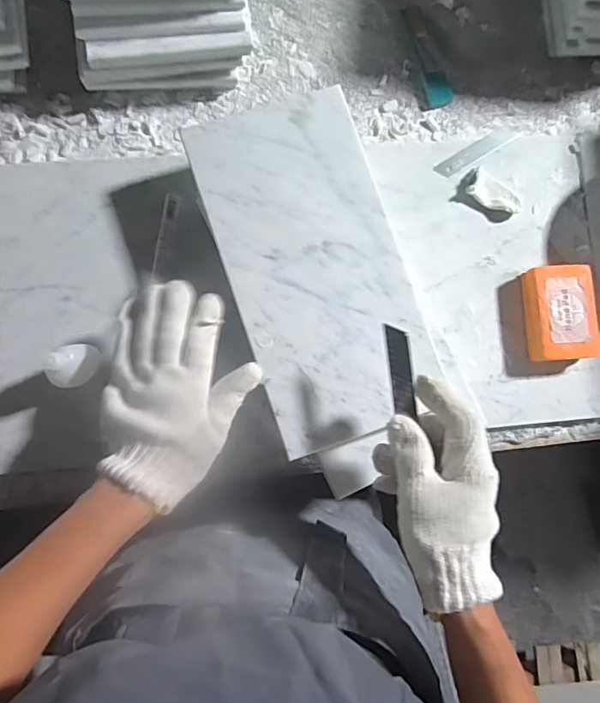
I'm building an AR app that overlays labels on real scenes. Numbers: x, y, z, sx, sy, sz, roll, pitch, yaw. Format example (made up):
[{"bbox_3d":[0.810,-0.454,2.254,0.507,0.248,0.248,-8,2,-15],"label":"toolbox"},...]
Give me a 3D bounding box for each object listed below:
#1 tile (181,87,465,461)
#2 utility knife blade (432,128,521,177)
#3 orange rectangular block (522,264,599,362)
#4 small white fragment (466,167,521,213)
[{"bbox_3d":[0.020,-0.077,0.431,0.159,0.009,0.297,-18,85,-5],"label":"tile"},{"bbox_3d":[0.192,-0.216,0.525,0.104,0.004,0.020,-33,86,-6],"label":"utility knife blade"},{"bbox_3d":[0.261,-0.037,0.494,0.058,0.033,0.092,-3,83,-3],"label":"orange rectangular block"},{"bbox_3d":[0.201,-0.164,0.512,0.064,0.009,0.031,35,83,1],"label":"small white fragment"}]

